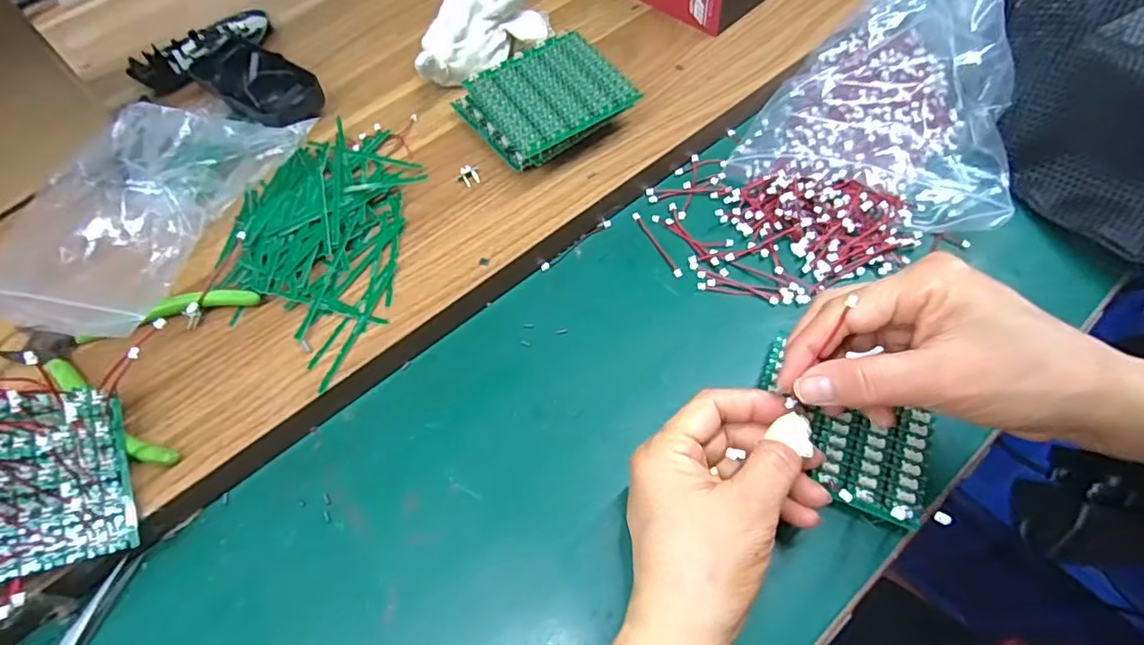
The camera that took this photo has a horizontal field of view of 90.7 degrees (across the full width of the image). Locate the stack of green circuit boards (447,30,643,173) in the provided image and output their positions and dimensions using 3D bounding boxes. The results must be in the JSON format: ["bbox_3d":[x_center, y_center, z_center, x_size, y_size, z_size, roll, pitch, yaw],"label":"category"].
[{"bbox_3d":[-0.018,-0.148,0.387,0.093,0.035,0.085,-28,61,-11],"label":"stack of green circuit boards"}]

